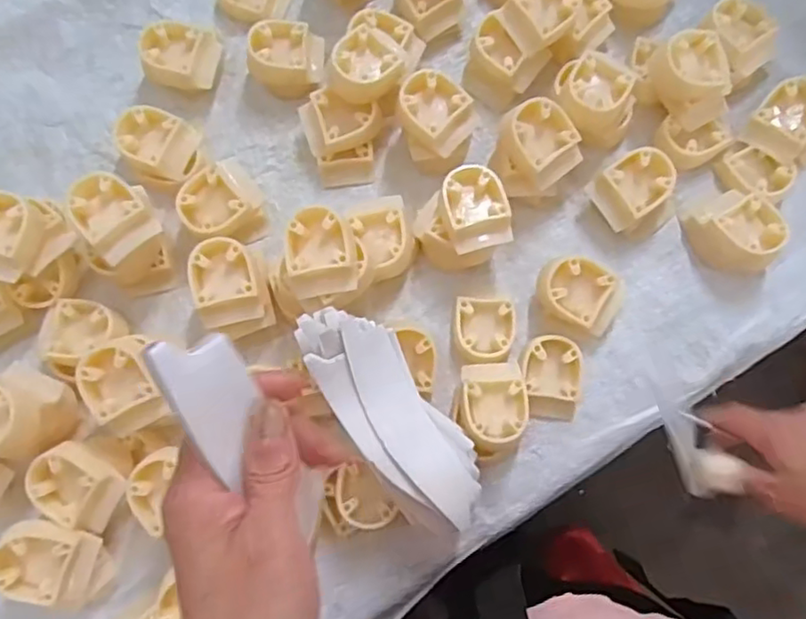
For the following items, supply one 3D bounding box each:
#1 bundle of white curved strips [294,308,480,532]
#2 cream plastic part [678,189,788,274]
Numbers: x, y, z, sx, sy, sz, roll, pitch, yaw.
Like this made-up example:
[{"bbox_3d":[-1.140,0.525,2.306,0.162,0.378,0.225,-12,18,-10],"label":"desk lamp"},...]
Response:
[{"bbox_3d":[-0.008,0.069,0.430,0.062,0.038,0.165,-36,90,-7],"label":"bundle of white curved strips"},{"bbox_3d":[0.262,-0.061,0.503,0.059,0.043,0.066,-25,81,-5],"label":"cream plastic part"}]

